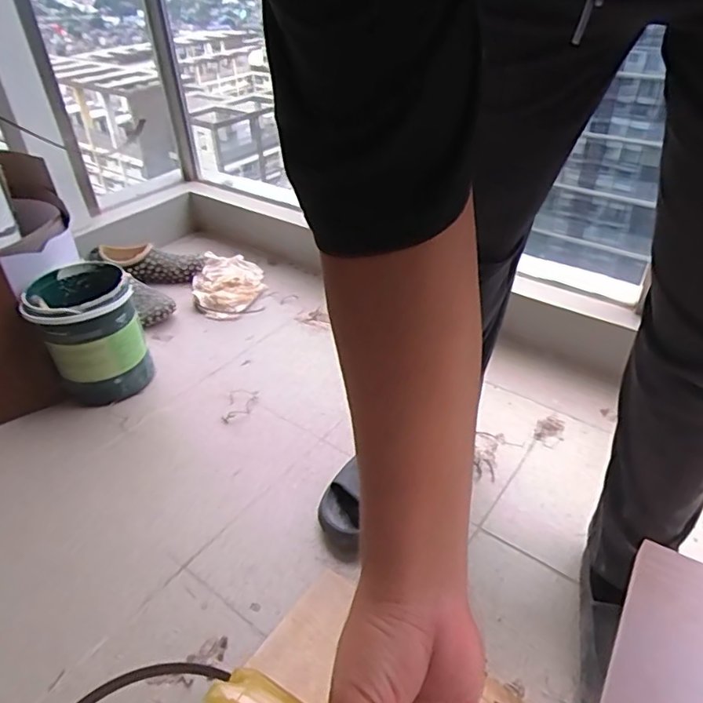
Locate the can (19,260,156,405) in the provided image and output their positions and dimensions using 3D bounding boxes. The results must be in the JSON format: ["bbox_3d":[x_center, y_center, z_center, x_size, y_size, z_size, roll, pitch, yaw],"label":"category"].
[{"bbox_3d":[-0.478,-0.025,1.012,0.164,0.237,0.164,-1,37,1],"label":"can"}]

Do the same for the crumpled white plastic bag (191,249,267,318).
[{"bbox_3d":[-0.293,-0.166,1.300,0.174,0.058,0.228,-14,38,-15],"label":"crumpled white plastic bag"}]

